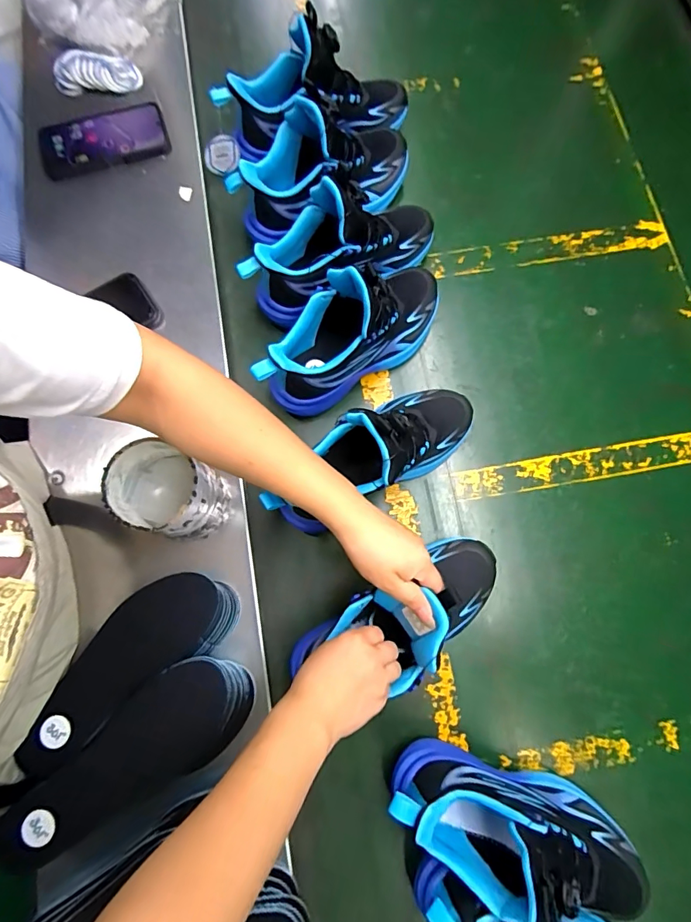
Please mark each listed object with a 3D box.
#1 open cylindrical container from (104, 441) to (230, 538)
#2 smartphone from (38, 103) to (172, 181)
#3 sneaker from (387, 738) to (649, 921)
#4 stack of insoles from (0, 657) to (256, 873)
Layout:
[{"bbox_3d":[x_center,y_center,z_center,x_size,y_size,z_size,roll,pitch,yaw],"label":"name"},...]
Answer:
[{"bbox_3d":[-0.169,0.033,0.439,0.082,0.113,0.078,0,77,0],"label":"open cylindrical container"},{"bbox_3d":[-0.326,-0.432,0.602,0.166,0.013,0.085,-15,78,-3],"label":"smartphone"},{"bbox_3d":[0.153,0.330,0.390,0.230,0.127,0.078,15,76,3],"label":"sneaker"},{"bbox_3d":[-0.194,0.267,0.412,0.219,0.061,0.085,-32,79,-7],"label":"stack of insoles"}]

